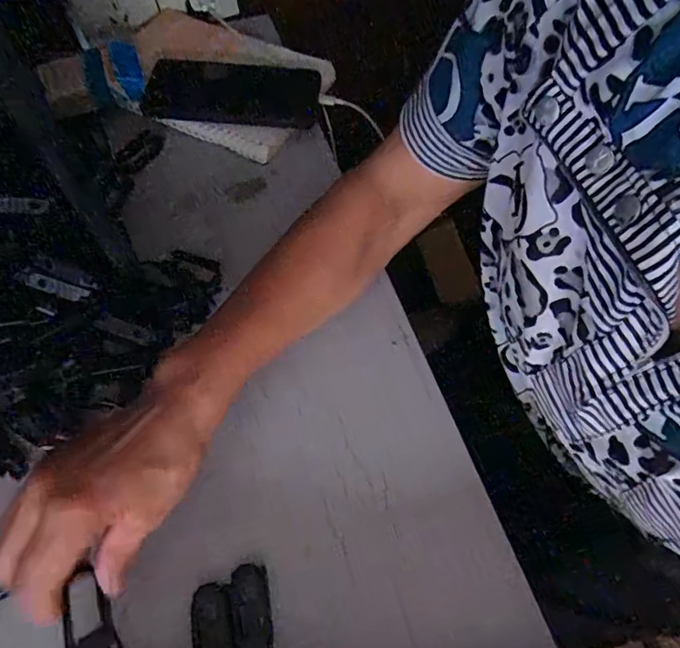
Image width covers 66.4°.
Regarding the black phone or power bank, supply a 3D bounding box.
[{"bbox_3d":[-0.104,-0.222,0.498,0.164,0.015,0.080,-1,63,-1],"label":"black phone or power bank"}]

